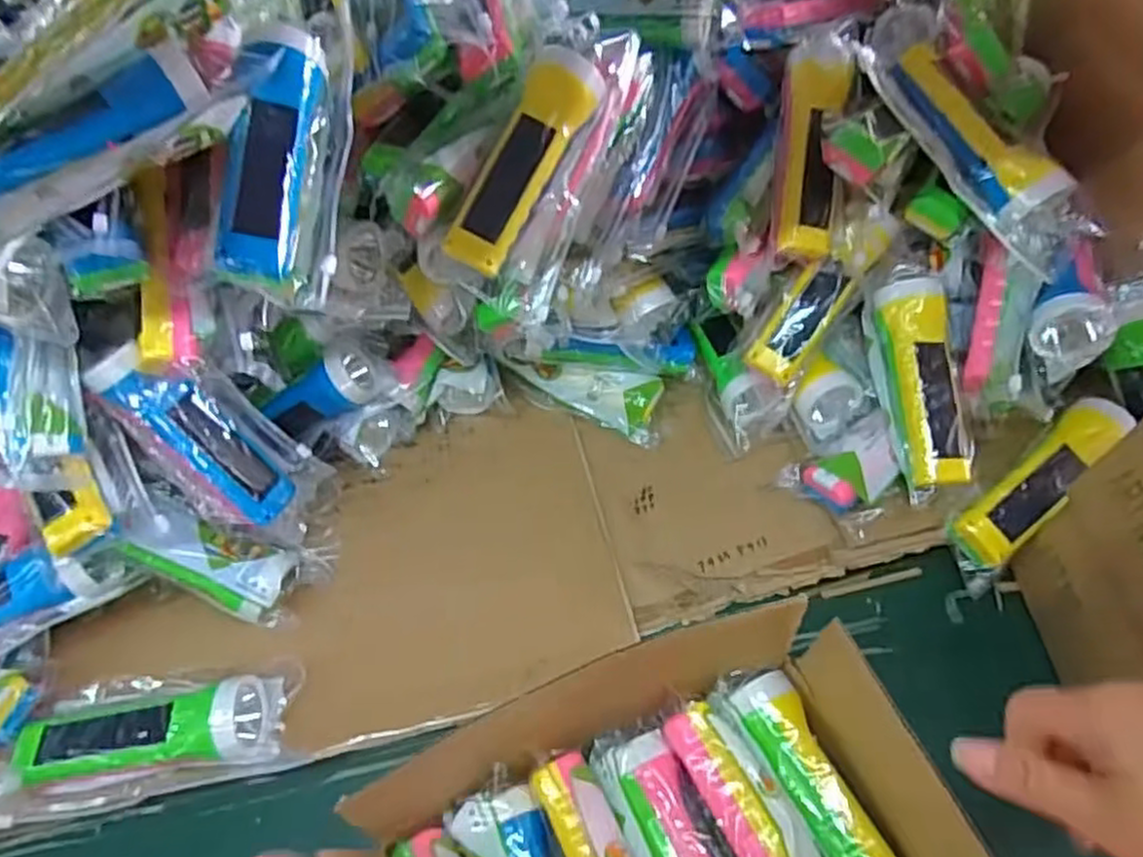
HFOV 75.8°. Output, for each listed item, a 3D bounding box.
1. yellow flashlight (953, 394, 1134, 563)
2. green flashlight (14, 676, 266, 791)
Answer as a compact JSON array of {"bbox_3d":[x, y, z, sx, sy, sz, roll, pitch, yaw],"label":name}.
[{"bbox_3d":[0.371,0.038,0.575,0.175,0.041,0.049,-36,61,-19],"label":"yellow flashlight"},{"bbox_3d":[-0.298,0.212,0.515,0.163,0.051,0.055,-6,56,-1],"label":"green flashlight"}]

